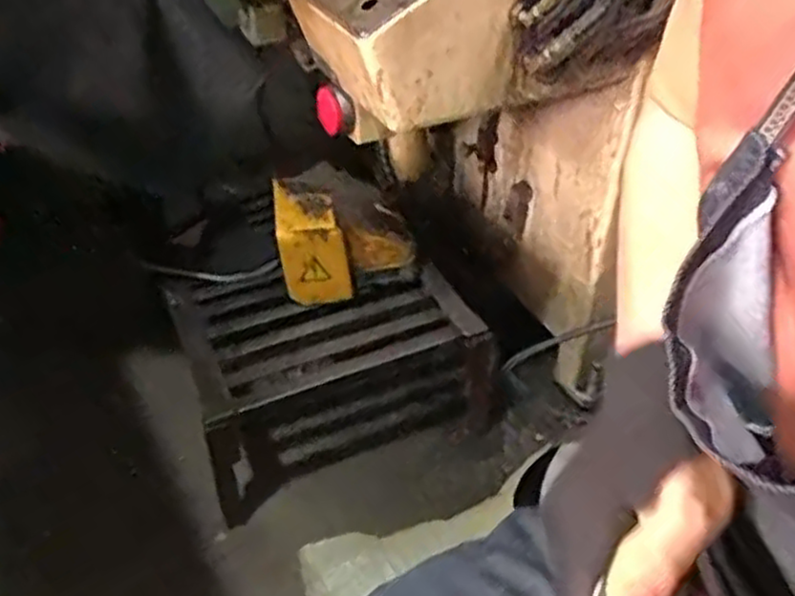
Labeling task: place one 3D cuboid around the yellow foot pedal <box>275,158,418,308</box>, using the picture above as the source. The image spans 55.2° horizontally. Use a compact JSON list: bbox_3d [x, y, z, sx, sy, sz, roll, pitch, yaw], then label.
[{"bbox_3d":[-0.090,-0.116,1.279,0.220,0.129,0.186,-6,40,-8],"label":"yellow foot pedal"}]

